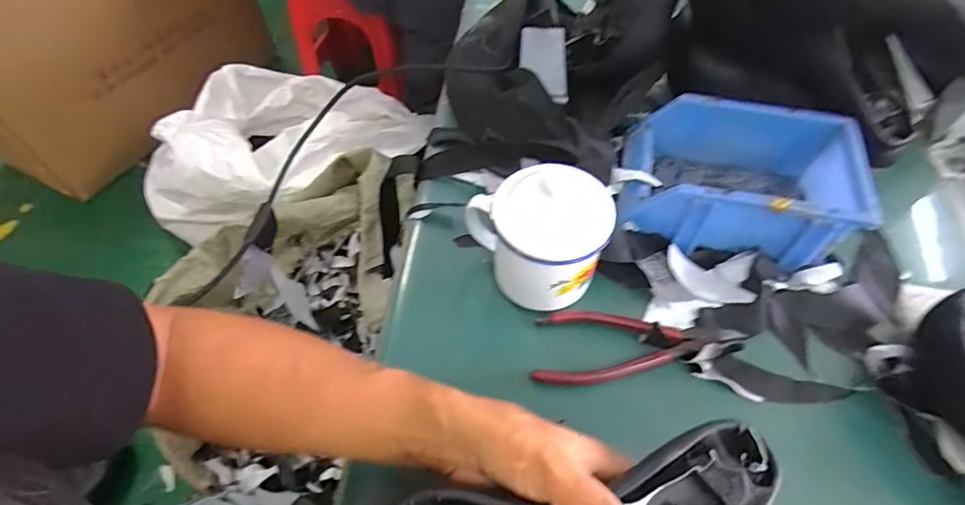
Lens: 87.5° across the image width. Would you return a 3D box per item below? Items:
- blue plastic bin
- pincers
[{"bbox_3d":[0.211,-0.063,0.429,0.170,0.069,0.120,12,56,9],"label":"blue plastic bin"},{"bbox_3d":[0.116,0.074,0.374,0.150,0.014,0.057,6,55,4],"label":"pincers"}]

